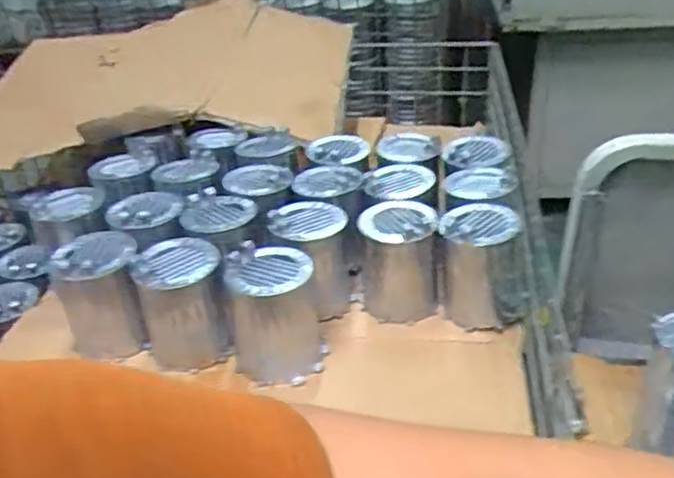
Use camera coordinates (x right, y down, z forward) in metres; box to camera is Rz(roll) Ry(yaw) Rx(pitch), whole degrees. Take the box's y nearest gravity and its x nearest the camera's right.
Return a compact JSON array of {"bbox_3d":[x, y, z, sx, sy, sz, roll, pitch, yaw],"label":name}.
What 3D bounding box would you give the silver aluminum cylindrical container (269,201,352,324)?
[{"bbox_3d":[-0.028,0.023,0.774,0.083,0.123,0.087,-3,33,2],"label":"silver aluminum cylindrical container"}]

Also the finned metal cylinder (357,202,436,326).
[{"bbox_3d":[0.072,0.028,0.783,0.090,0.134,0.093,-2,33,3],"label":"finned metal cylinder"}]

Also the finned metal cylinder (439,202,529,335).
[{"bbox_3d":[0.169,0.031,0.756,0.098,0.121,0.097,4,34,12],"label":"finned metal cylinder"}]

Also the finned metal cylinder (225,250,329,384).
[{"bbox_3d":[-0.066,0.073,0.700,0.089,0.121,0.082,-7,33,-5],"label":"finned metal cylinder"}]

